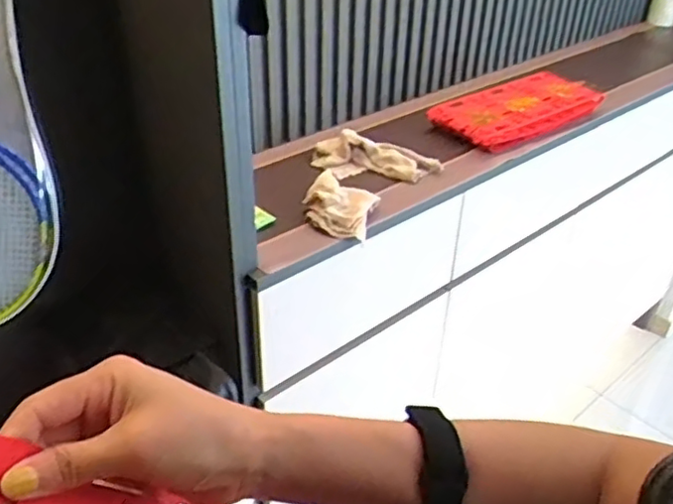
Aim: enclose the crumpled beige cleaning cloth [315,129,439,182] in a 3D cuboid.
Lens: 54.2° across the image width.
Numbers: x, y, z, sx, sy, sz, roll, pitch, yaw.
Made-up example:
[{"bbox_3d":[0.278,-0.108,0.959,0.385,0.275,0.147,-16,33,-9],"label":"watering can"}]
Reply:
[{"bbox_3d":[0.061,-0.150,1.036,0.202,0.052,0.063,3,33,12],"label":"crumpled beige cleaning cloth"}]

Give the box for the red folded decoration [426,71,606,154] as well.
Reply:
[{"bbox_3d":[0.331,-0.266,1.224,0.337,0.050,0.157,-26,38,-30],"label":"red folded decoration"}]

